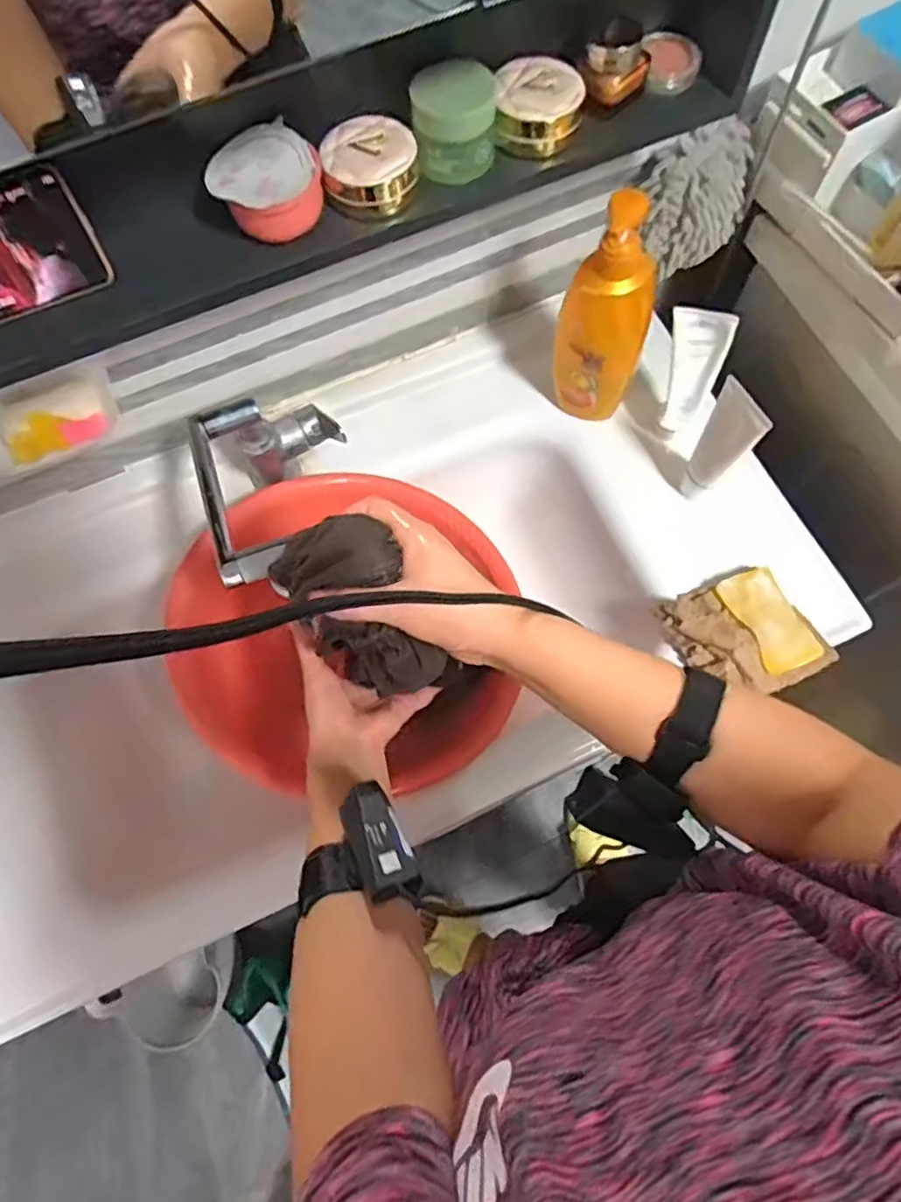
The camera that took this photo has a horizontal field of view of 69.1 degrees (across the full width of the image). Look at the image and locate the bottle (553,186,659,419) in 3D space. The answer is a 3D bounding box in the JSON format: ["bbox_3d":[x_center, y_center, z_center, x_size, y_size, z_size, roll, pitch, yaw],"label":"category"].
[{"bbox_3d":[0.152,-0.273,0.646,0.086,0.249,0.046,17,72,7],"label":"bottle"}]

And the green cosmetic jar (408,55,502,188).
[{"bbox_3d":[0.004,-0.354,0.481,0.061,0.054,0.058,-1,70,2],"label":"green cosmetic jar"}]

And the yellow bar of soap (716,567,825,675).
[{"bbox_3d":[0.318,0.018,0.653,0.054,0.016,0.105,-22,71,-6],"label":"yellow bar of soap"}]

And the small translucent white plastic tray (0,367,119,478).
[{"bbox_3d":[-0.369,-0.160,0.593,0.128,0.028,0.079,-20,71,-5],"label":"small translucent white plastic tray"}]

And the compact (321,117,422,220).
[{"bbox_3d":[-0.060,-0.328,0.500,0.070,0.040,0.057,-10,70,-2],"label":"compact"}]

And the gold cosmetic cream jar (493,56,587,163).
[{"bbox_3d":[0.068,-0.380,0.509,0.065,0.042,0.060,-1,70,2],"label":"gold cosmetic cream jar"}]

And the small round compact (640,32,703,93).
[{"bbox_3d":[0.176,-0.428,0.520,0.043,0.020,0.040,-1,70,2],"label":"small round compact"}]

